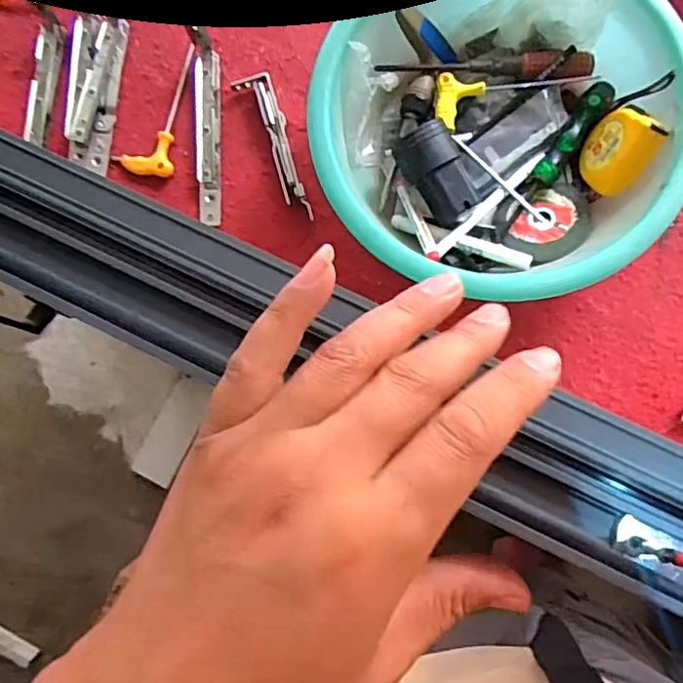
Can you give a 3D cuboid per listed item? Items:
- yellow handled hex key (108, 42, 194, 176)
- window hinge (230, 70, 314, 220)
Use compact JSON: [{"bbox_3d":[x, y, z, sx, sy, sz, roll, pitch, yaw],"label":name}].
[{"bbox_3d":[-0.199,-0.243,0.609,0.066,0.010,0.140,8,83,4],"label":"yellow handled hex key"},{"bbox_3d":[-0.065,-0.197,0.585,0.036,0.022,0.159,-22,82,0],"label":"window hinge"}]

